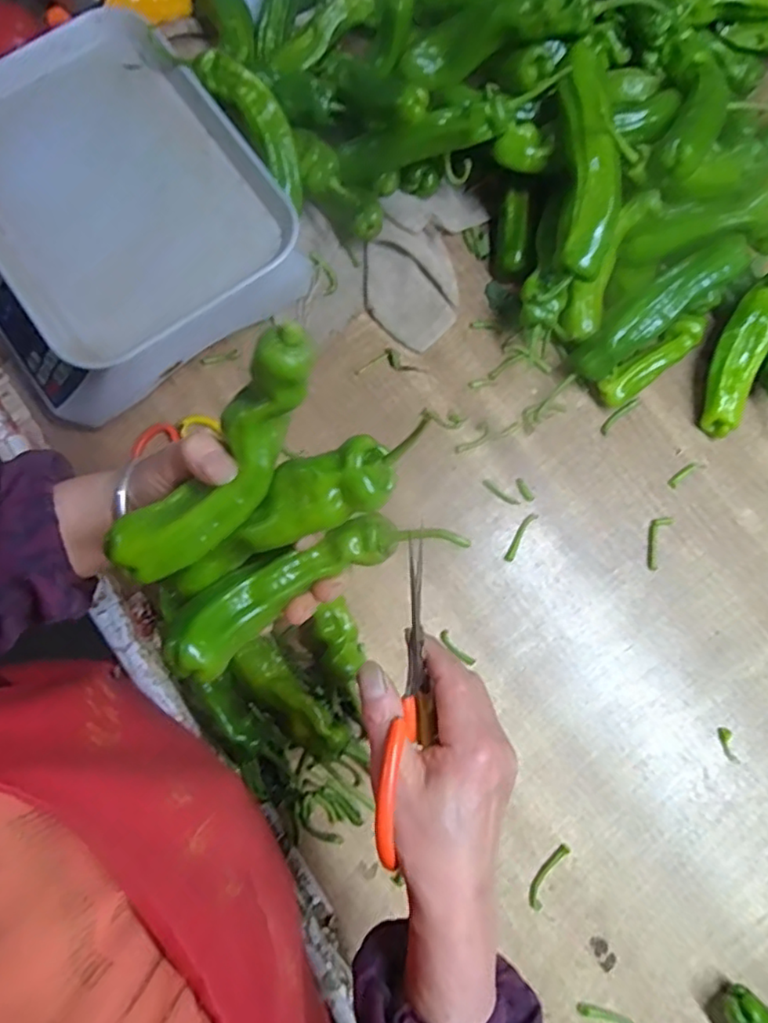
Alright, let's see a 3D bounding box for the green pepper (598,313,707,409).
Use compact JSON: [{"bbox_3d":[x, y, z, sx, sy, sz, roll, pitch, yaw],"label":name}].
[{"bbox_3d":[0.245,-0.136,0.561,0.109,0.034,0.029,-39,83,-7],"label":"green pepper"}]

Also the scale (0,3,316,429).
[{"bbox_3d":[-0.241,-0.247,0.532,0.254,0.106,0.272,-36,82,-7],"label":"scale"}]

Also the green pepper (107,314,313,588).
[{"bbox_3d":[-0.074,-0.024,0.286,0.038,0.034,0.136,39,103,6],"label":"green pepper"}]

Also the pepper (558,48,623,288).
[{"bbox_3d":[0.164,-0.280,0.487,0.042,0.028,0.176,-3,93,-2],"label":"pepper"}]

